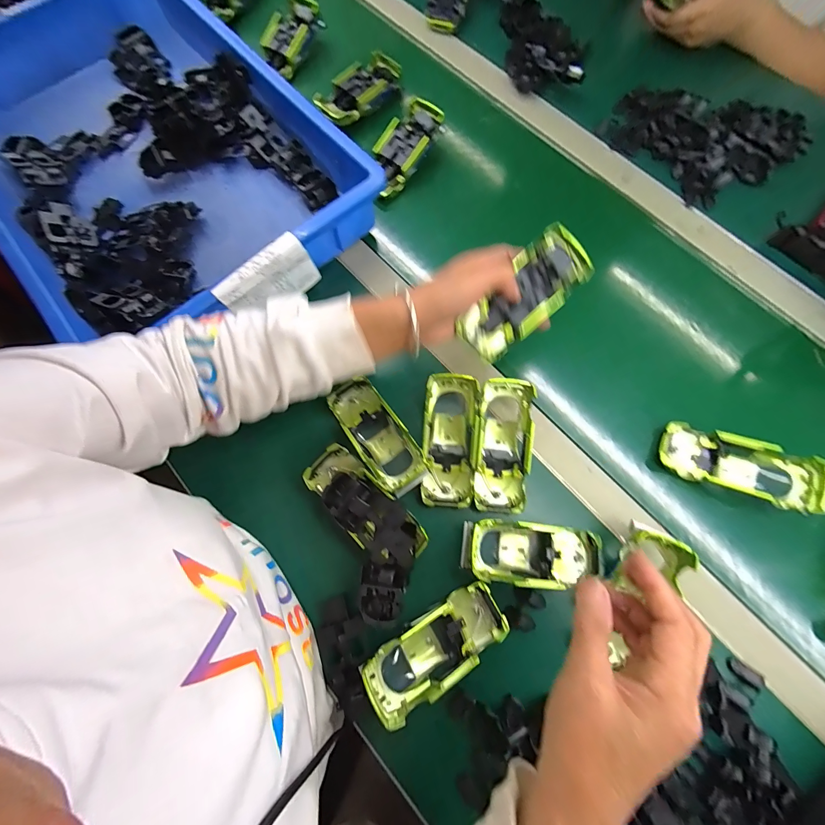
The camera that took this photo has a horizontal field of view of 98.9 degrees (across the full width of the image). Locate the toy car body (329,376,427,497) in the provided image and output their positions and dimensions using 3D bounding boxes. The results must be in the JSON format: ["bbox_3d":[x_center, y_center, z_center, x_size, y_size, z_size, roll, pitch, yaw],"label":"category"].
[{"bbox_3d":[-0.037,0.024,0.373,0.053,0.029,0.132,-33,63,-8],"label":"toy car body"}]

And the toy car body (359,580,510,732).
[{"bbox_3d":[0.020,0.211,0.320,0.131,0.036,0.057,-27,76,-19],"label":"toy car body"}]

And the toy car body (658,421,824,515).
[{"bbox_3d":[0.330,0.057,0.366,0.134,0.039,0.057,19,75,21],"label":"toy car body"}]

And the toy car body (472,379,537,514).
[{"bbox_3d":[0.091,0.034,0.366,0.056,0.039,0.131,5,89,2],"label":"toy car body"}]

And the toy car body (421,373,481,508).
[{"bbox_3d":[0.039,0.029,0.369,0.052,0.037,0.132,4,89,2],"label":"toy car body"}]

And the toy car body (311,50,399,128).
[{"bbox_3d":[-0.076,-0.454,0.498,0.130,0.032,0.051,-38,78,-9],"label":"toy car body"}]

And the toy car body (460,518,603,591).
[{"bbox_3d":[0.114,0.134,0.336,0.136,0.034,0.058,6,75,2],"label":"toy car body"}]

